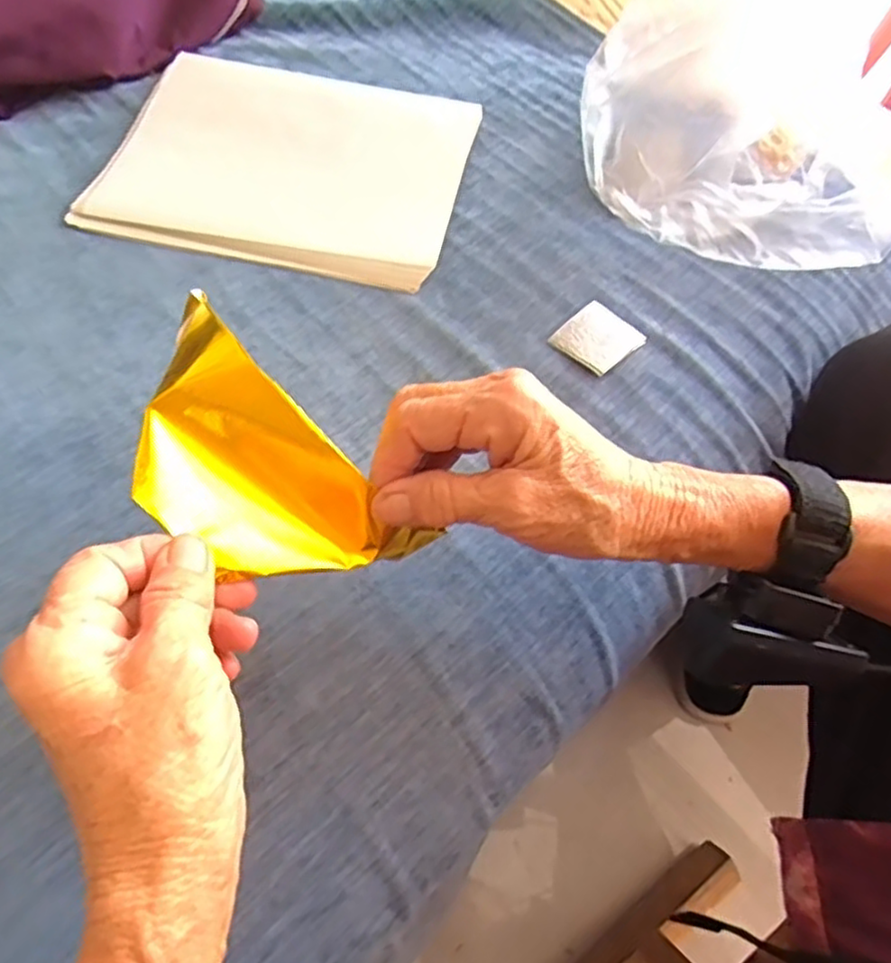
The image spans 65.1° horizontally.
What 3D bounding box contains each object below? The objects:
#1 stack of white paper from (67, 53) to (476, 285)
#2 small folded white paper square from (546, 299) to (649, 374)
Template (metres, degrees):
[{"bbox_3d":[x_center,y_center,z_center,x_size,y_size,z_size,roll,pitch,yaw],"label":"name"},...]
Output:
[{"bbox_3d":[-0.113,-0.236,0.510,0.253,0.014,0.196,12,64,7],"label":"stack of white paper"},{"bbox_3d":[0.094,-0.088,0.430,0.043,0.008,0.043,-38,69,-22],"label":"small folded white paper square"}]

